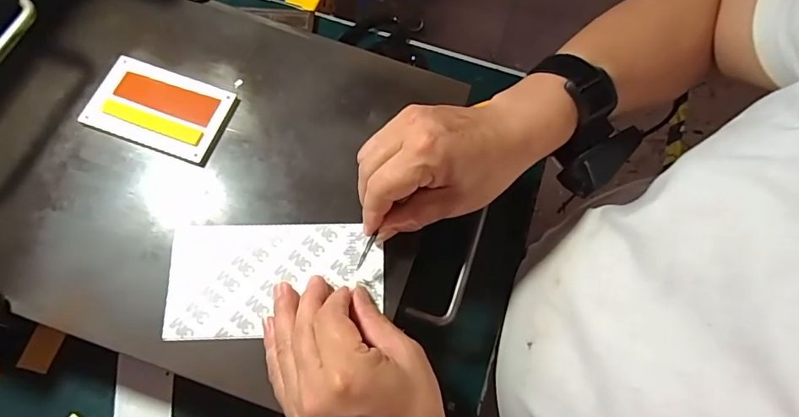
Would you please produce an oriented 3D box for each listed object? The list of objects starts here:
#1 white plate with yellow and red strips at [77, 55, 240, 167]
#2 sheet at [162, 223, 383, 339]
[{"bbox_3d":[-0.187,-0.078,0.374,0.102,0.011,0.067,18,69,5],"label":"white plate with yellow and red strips"},{"bbox_3d":[-0.087,0.049,0.341,0.147,0.004,0.080,0,71,-6],"label":"sheet"}]

